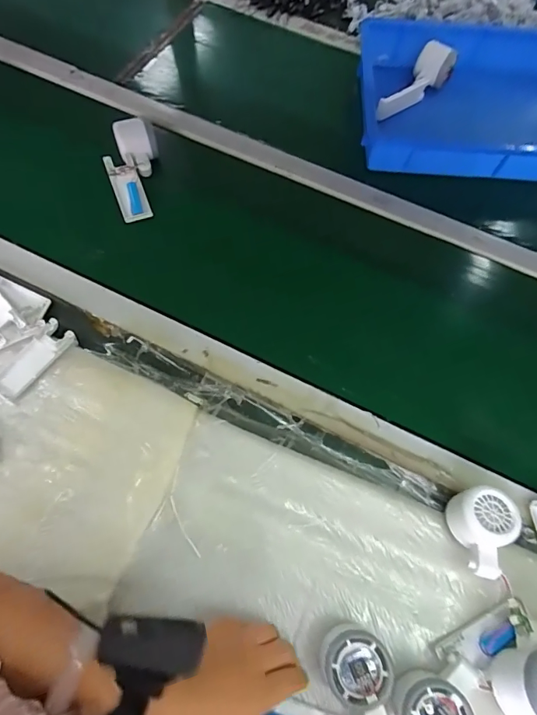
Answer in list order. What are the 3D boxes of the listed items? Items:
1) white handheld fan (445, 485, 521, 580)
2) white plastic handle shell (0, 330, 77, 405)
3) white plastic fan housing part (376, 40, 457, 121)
[{"bbox_3d":[0.218,0.177,0.446,0.056,0.056,0.080,-8,66,-7],"label":"white handheld fan"},{"bbox_3d":[-0.278,0.005,0.516,0.042,0.009,0.103,35,68,12],"label":"white plastic handle shell"},{"bbox_3d":[0.242,-0.466,0.741,0.179,0.048,0.058,-43,74,-6],"label":"white plastic fan housing part"}]

